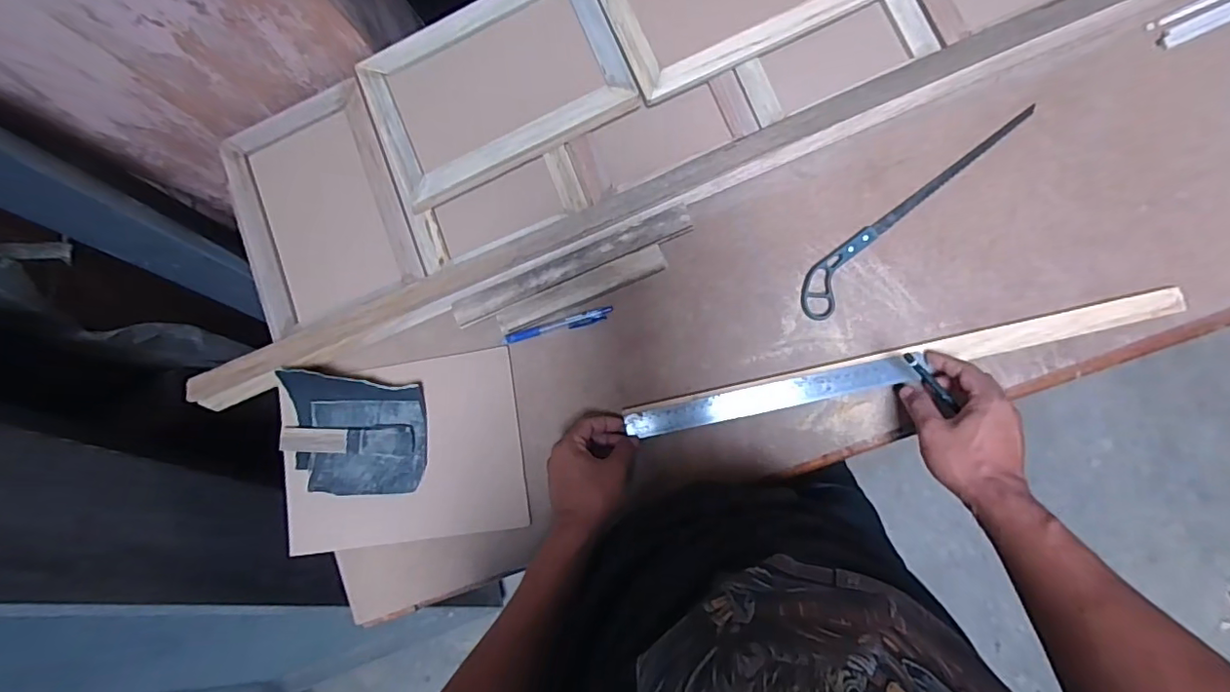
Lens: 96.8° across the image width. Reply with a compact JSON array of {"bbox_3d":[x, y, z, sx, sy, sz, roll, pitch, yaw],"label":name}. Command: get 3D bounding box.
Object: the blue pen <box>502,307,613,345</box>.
[{"bbox_3d":[-0.065,-0.023,0.642,0.136,0.011,0.015,-15,85,6],"label":"blue pen"}]

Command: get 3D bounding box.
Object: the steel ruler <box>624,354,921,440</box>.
[{"bbox_3d":[0.168,0.057,0.601,0.304,0.009,0.030,-13,85,6],"label":"steel ruler"}]

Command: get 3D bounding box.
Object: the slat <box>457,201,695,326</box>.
[{"bbox_3d":[-0.052,-0.093,0.634,0.292,0.014,0.035,-23,84,5],"label":"slat"}]

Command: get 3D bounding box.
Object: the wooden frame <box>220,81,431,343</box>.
[{"bbox_3d":[-0.372,-0.174,0.678,0.212,0.019,0.273,-21,84,6],"label":"wooden frame"}]

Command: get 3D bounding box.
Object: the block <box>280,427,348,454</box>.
[{"bbox_3d":[-0.362,0.115,0.660,0.087,0.012,0.028,2,87,7],"label":"block"}]

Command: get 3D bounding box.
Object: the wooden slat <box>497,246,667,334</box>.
[{"bbox_3d":[-0.040,-0.062,0.630,0.206,0.014,0.029,-24,84,5],"label":"wooden slat"}]

